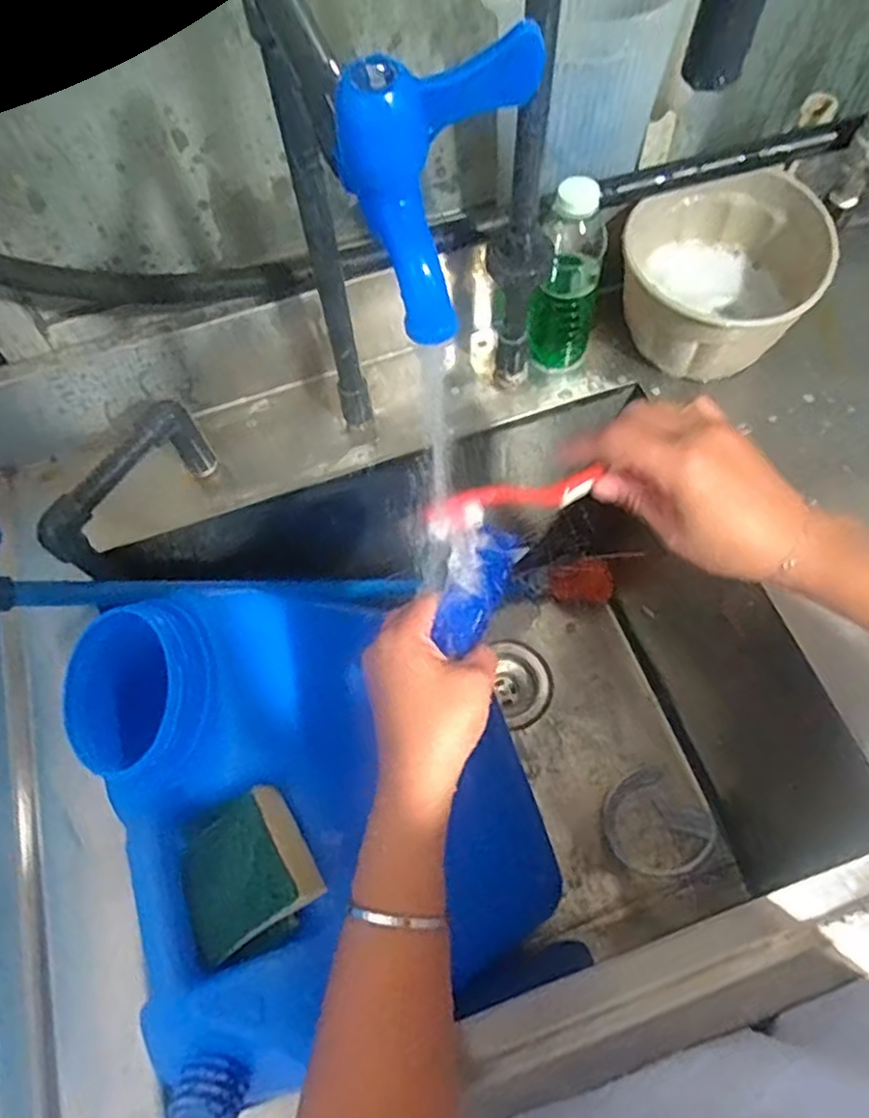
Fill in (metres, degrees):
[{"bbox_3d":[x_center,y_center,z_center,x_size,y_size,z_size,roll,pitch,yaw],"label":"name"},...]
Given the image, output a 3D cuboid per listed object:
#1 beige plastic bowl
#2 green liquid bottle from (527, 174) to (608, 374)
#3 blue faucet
[{"bbox_3d":[0.252,-0.252,0.622,0.156,0.096,0.170,-1,63,3],"label":"beige plastic bowl"},{"bbox_3d":[0.115,-0.234,0.604,0.052,0.186,0.046,17,65,12],"label":"green liquid bottle"},{"bbox_3d":[-0.001,-0.132,0.246,0.058,0.081,0.052,-42,68,-17],"label":"blue faucet"}]

